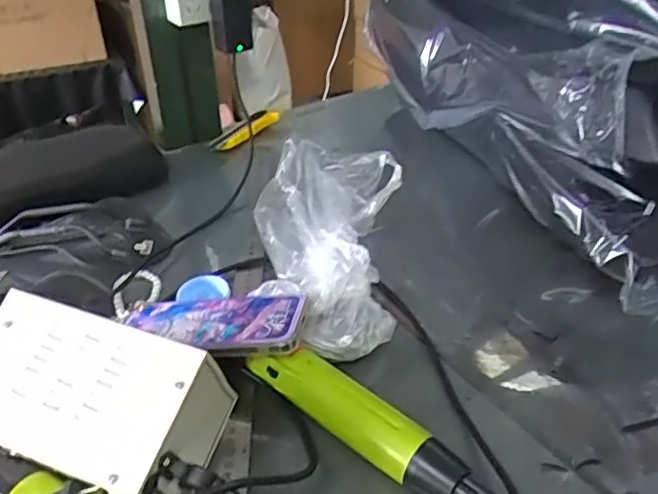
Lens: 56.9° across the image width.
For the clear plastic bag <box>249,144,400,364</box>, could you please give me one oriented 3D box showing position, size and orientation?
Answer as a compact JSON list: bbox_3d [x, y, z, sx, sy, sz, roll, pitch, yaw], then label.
[{"bbox_3d":[0.001,-0.003,0.565,0.138,0.087,0.221,0,49,2],"label":"clear plastic bag"}]

